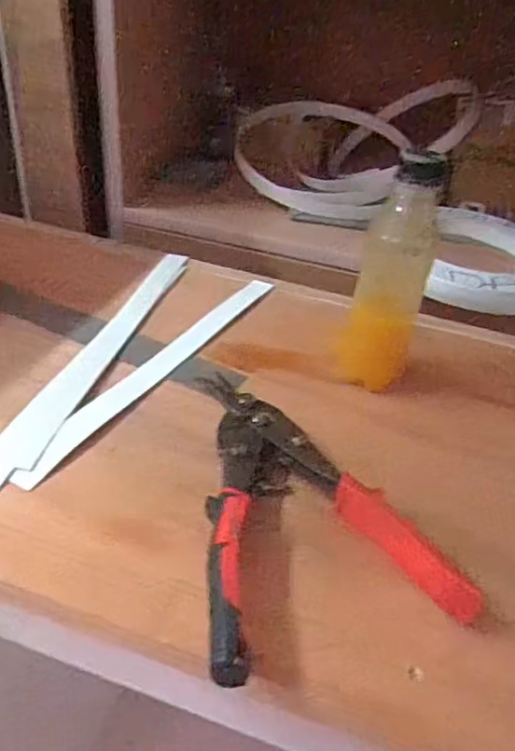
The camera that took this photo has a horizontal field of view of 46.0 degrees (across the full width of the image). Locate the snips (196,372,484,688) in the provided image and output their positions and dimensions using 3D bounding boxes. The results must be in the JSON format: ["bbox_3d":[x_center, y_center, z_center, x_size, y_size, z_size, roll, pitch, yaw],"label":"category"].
[{"bbox_3d":[0.014,0.062,0.369,0.134,0.033,0.229,-6,39,-16],"label":"snips"}]

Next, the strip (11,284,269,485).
[{"bbox_3d":[-0.069,-0.013,0.483,0.028,0.004,0.318,21,37,19],"label":"strip"}]

